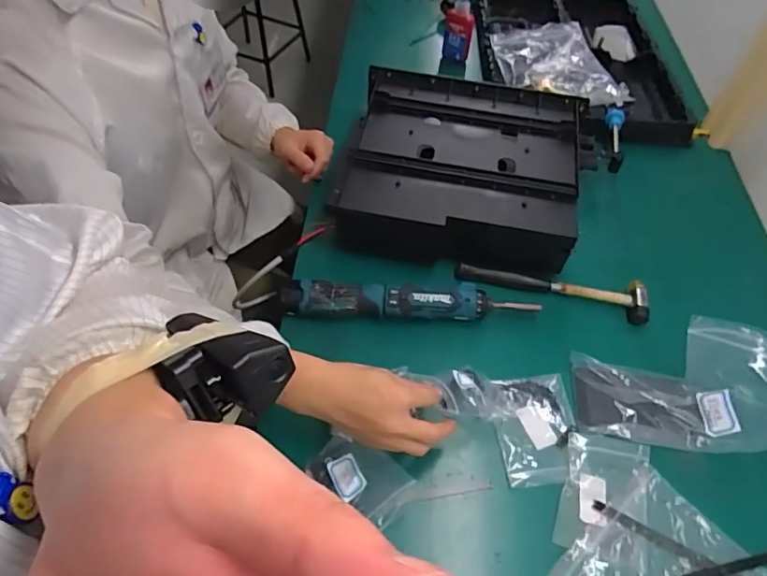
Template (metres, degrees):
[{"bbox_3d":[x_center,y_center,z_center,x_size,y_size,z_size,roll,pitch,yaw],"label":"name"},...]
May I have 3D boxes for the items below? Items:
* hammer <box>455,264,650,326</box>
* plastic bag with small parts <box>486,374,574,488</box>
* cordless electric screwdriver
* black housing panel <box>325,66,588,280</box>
[{"bbox_3d":[0.228,-0.006,0.720,0.251,0.020,0.057,14,54,6],"label":"hammer"},{"bbox_3d":[0.170,0.158,0.602,0.093,0.009,0.125,0,54,-3],"label":"plastic bag with small parts"},{"bbox_3d":[0.042,0.017,0.677,0.311,0.038,0.043,2,54,-2],"label":"cordless electric screwdriver"},{"bbox_3d":[0.112,-0.176,0.784,0.333,0.089,0.316,9,54,4],"label":"black housing panel"}]

